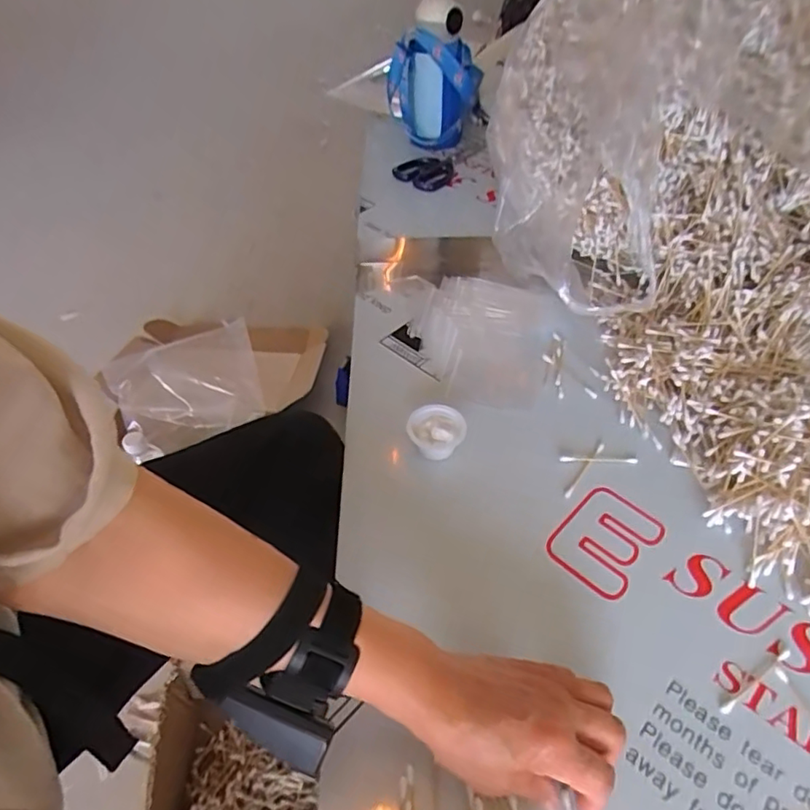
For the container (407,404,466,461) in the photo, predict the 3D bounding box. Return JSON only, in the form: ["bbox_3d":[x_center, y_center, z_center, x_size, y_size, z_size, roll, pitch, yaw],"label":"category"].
[{"bbox_3d":[0.030,0.026,0.538,0.050,0.027,0.049,-1,48,1],"label":"container"}]

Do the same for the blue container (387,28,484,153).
[{"bbox_3d":[0.047,-0.526,0.951,0.152,0.163,0.095,4,48,5],"label":"blue container"}]

